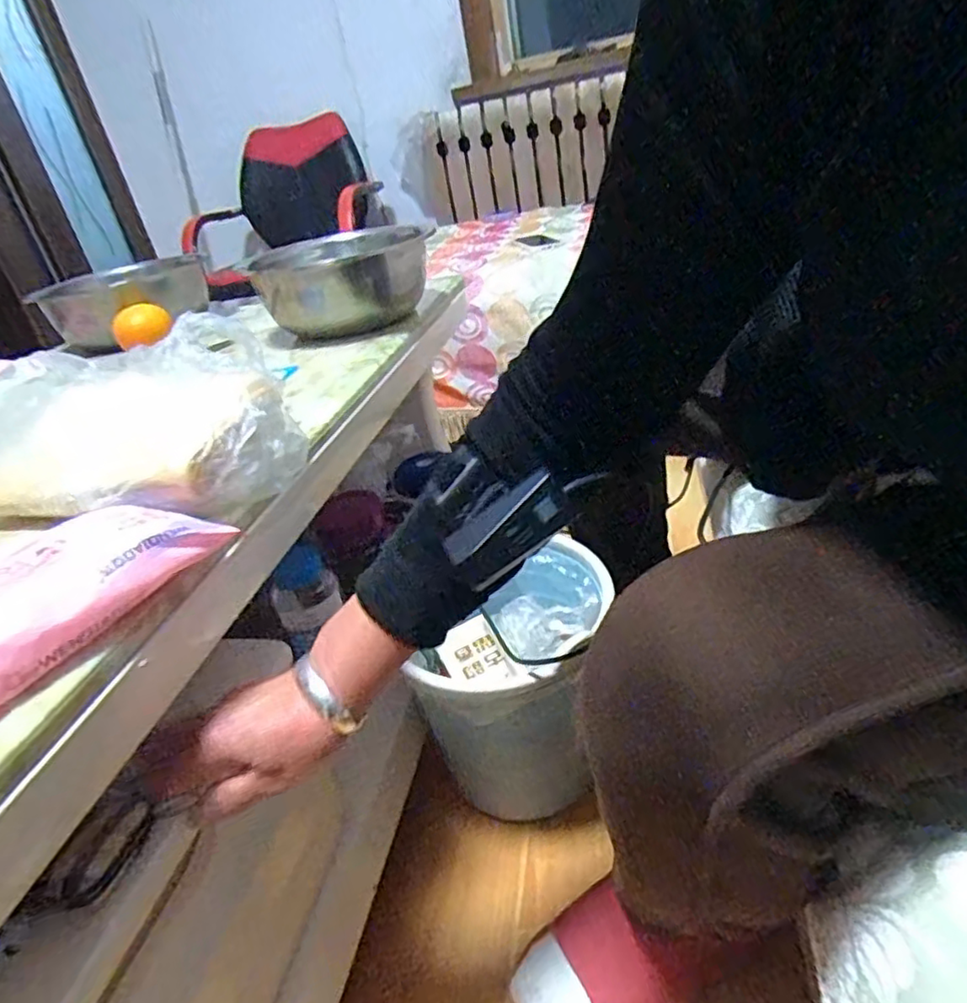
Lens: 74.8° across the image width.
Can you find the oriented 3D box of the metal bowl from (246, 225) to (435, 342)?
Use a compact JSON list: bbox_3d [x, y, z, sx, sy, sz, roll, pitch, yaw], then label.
[{"bbox_3d":[-0.178,-0.282,0.799,0.198,0.078,0.237,-15,29,-5],"label":"metal bowl"}]

